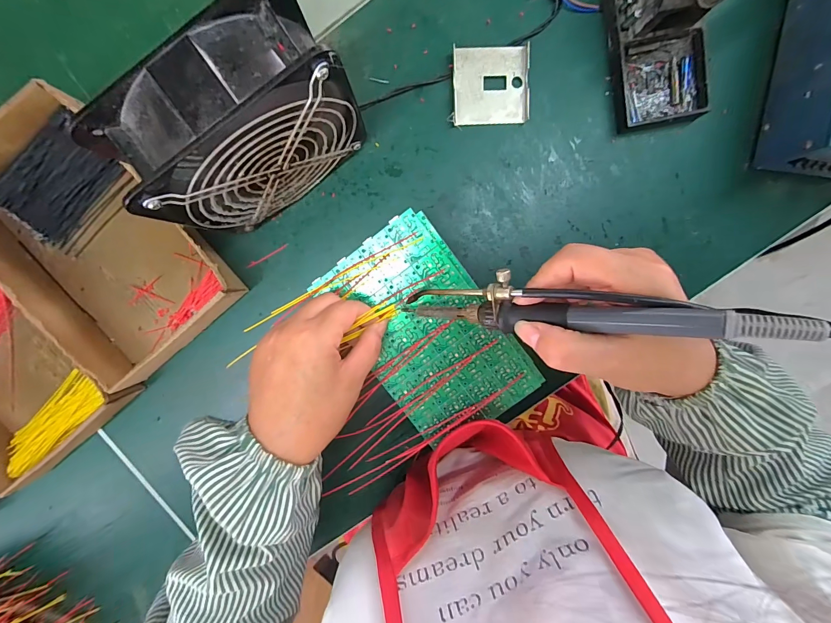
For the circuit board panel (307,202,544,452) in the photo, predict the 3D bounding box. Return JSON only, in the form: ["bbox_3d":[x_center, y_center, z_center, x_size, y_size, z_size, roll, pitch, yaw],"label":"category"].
[{"bbox_3d":[0.011,0.018,0.288,0.106,0.011,0.173,-36,93,3],"label":"circuit board panel"}]

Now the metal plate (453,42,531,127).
[{"bbox_3d":[0.069,-0.206,0.329,0.069,0.010,0.064,-4,94,1],"label":"metal plate"}]

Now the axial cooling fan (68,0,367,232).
[{"bbox_3d":[-0.114,-0.125,0.268,0.143,0.153,0.057,-33,93,3],"label":"axial cooling fan"}]

